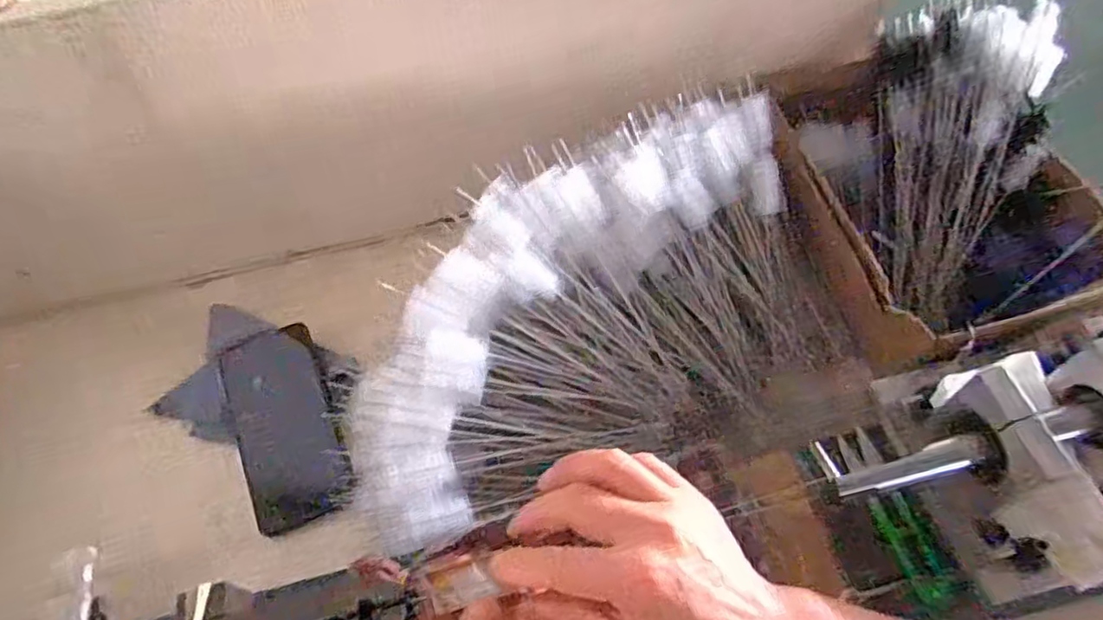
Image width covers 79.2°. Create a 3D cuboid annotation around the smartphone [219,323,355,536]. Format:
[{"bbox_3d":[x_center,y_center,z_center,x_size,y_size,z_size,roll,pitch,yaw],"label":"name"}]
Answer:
[{"bbox_3d":[-0.215,0.091,0.536,0.081,0.012,0.162,-25,69,-2],"label":"smartphone"}]

